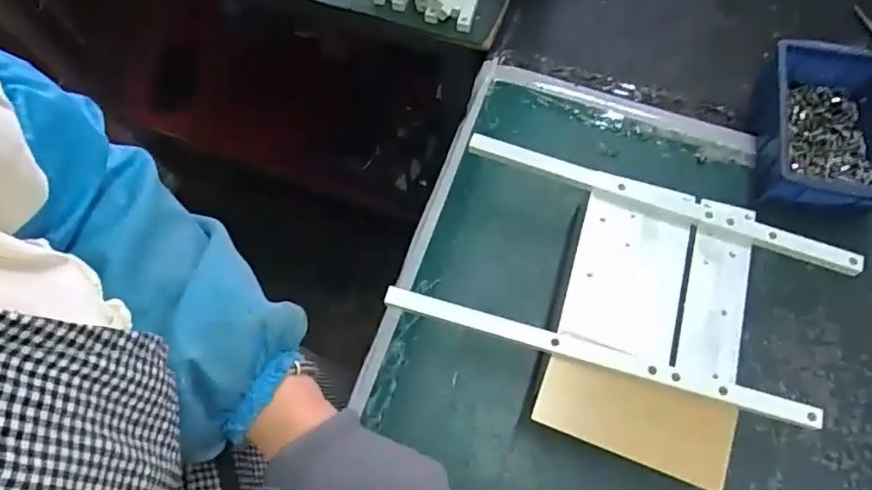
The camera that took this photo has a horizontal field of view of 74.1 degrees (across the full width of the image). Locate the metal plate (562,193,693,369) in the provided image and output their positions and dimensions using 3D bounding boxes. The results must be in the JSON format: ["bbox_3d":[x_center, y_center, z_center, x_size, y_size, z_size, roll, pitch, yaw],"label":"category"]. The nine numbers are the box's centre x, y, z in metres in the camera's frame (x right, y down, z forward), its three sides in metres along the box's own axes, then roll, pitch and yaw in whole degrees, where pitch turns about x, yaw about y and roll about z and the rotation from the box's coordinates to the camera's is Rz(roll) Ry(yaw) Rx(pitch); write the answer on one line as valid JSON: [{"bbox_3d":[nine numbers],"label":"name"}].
[{"bbox_3d":[0.136,0.022,0.411,0.075,0.010,0.111,17,68,9],"label":"metal plate"}]

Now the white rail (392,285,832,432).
[{"bbox_3d":[0.104,0.072,0.382,0.283,0.015,0.016,15,67,8],"label":"white rail"}]

